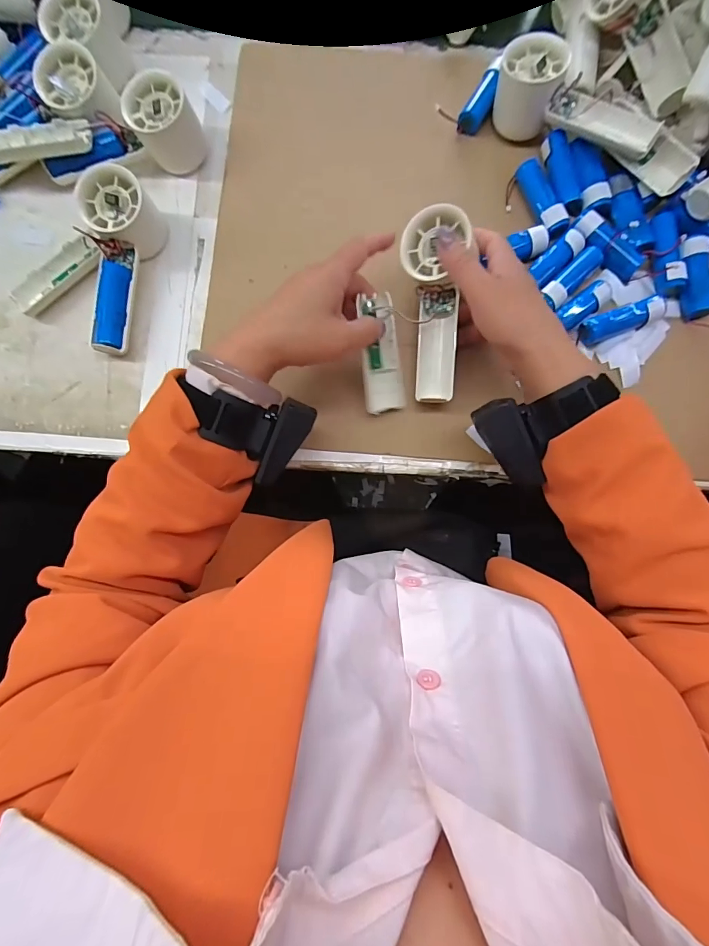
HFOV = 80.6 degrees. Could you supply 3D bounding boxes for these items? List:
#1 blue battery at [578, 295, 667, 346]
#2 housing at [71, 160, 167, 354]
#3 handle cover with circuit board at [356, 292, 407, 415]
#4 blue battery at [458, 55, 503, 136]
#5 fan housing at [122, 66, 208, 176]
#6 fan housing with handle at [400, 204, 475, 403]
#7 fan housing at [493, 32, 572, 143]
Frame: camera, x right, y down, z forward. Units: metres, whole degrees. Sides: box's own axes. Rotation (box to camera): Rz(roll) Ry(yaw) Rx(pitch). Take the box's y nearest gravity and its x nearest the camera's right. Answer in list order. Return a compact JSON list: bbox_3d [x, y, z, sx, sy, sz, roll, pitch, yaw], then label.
[{"bbox_3d":[0.240,-0.137,0.375,0.073,0.020,0.021,-19,83,-2],"label":"blue battery"},{"bbox_3d":[-0.216,-0.189,0.373,0.050,0.056,0.155,14,83,2],"label":"housing"},{"bbox_3d":[0.025,-0.100,0.358,0.036,0.016,0.094,-5,106,0],"label":"handle cover with circuit board"},{"bbox_3d":[0.124,-0.361,0.403,0.022,0.023,0.064,31,84,4],"label":"blue battery"},{"bbox_3d":[-0.174,-0.323,0.389,0.056,0.056,0.050,-21,83,-2],"label":"fan housing"},{"bbox_3d":[0.069,-0.137,0.350,0.049,0.036,0.150,-5,105,0],"label":"fan housing with handle"},{"bbox_3d":[0.158,-0.354,0.387,0.055,0.052,0.052,0,83,0],"label":"fan housing"}]

